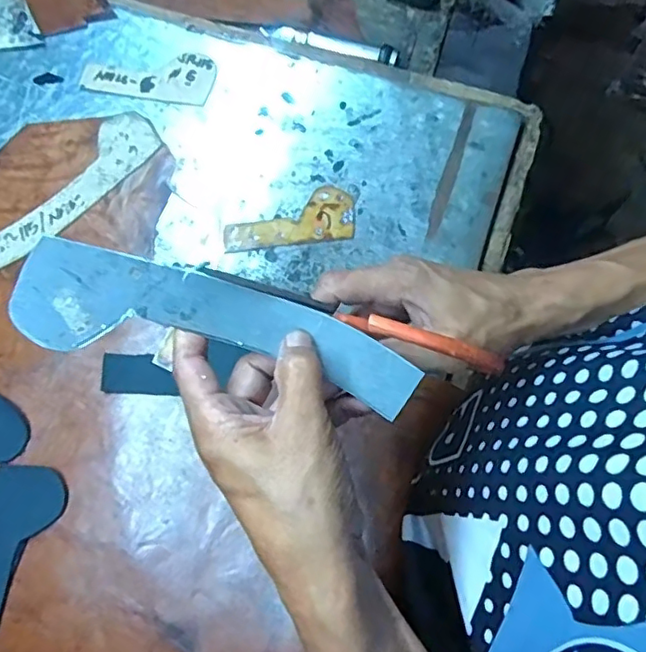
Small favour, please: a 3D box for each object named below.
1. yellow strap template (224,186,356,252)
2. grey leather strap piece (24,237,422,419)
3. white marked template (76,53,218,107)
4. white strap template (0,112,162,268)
[{"bbox_3d":[-0.030,-0.097,0.532,0.118,0.004,0.049,-6,78,0],"label":"yellow strap template"},{"bbox_3d":[-0.049,0.003,0.299,0.195,0.018,0.053,15,75,-6],"label":"grey leather strap piece"},{"bbox_3d":[-0.167,-0.246,0.569,0.123,0.004,0.053,10,75,1],"label":"white marked template"},{"bbox_3d":[-0.237,-0.118,0.534,0.051,0.004,0.207,42,78,9],"label":"white strap template"}]

